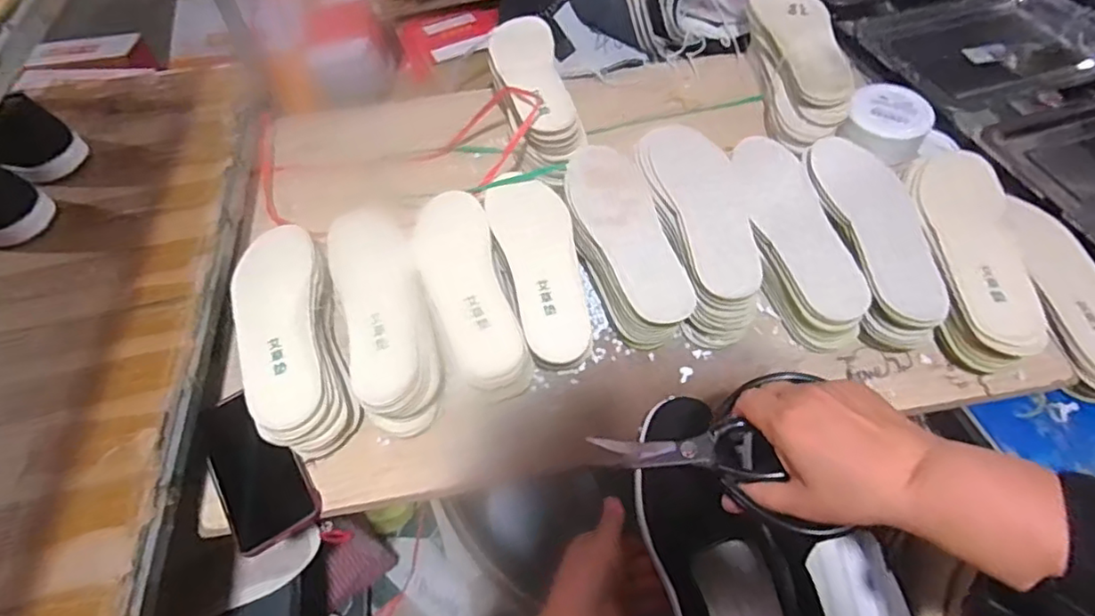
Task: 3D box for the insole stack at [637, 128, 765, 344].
[{"bbox_3d":[0.163,-0.081,0.680,0.100,0.096,0.261,-4,53,0],"label":"insole stack"}]

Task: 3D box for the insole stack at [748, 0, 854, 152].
[{"bbox_3d":[0.330,-0.318,0.808,0.089,0.107,0.278,-4,66,0],"label":"insole stack"}]

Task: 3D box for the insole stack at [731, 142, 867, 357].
[{"bbox_3d":[0.262,-0.086,0.667,0.090,0.065,0.267,-9,66,-4],"label":"insole stack"}]

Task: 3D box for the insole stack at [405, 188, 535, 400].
[{"bbox_3d":[-0.082,-0.010,0.633,0.079,0.066,0.244,-16,54,-9],"label":"insole stack"}]

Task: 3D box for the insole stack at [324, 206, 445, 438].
[{"bbox_3d":[-0.165,0.007,0.633,0.085,0.081,0.256,-17,55,-10],"label":"insole stack"}]

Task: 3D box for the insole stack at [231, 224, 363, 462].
[{"bbox_3d":[-0.253,0.023,0.602,0.092,0.075,0.246,-17,67,-10],"label":"insole stack"}]

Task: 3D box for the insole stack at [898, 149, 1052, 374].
[{"bbox_3d":[0.449,-0.056,0.649,0.105,0.070,0.260,0,53,3],"label":"insole stack"}]

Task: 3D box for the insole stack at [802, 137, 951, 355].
[{"bbox_3d":[0.353,-0.078,0.670,0.093,0.078,0.259,-7,53,-3],"label":"insole stack"}]

